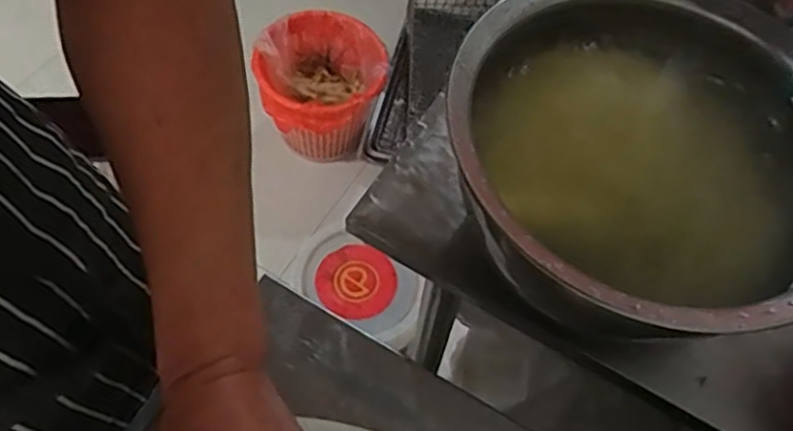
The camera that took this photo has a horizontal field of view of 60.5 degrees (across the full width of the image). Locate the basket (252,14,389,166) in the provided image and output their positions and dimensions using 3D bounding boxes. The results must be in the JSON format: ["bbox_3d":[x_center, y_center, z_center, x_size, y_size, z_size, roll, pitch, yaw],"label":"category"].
[{"bbox_3d":[-0.141,-0.269,1.448,0.236,0.207,0.277,-25,65,-18],"label":"basket"}]

